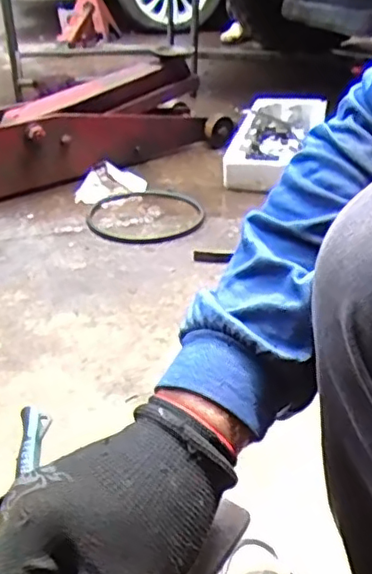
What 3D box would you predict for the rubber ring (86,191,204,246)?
[{"bbox_3d":[-0.093,-0.164,1.418,0.269,0.014,0.289,1,33,-1],"label":"rubber ring"}]

